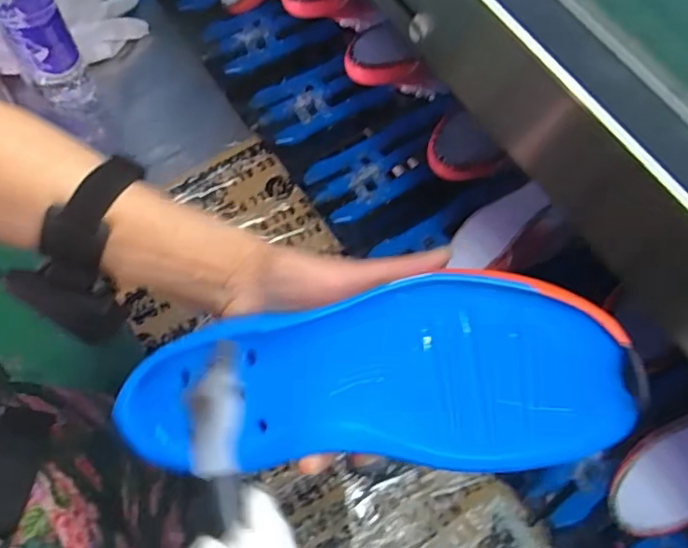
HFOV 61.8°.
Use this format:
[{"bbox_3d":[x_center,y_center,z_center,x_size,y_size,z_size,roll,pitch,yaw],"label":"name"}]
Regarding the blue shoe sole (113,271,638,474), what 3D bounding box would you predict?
[{"bbox_3d":[0.003,0.054,0.304,0.258,0.032,0.088,-7,85,16],"label":"blue shoe sole"}]

